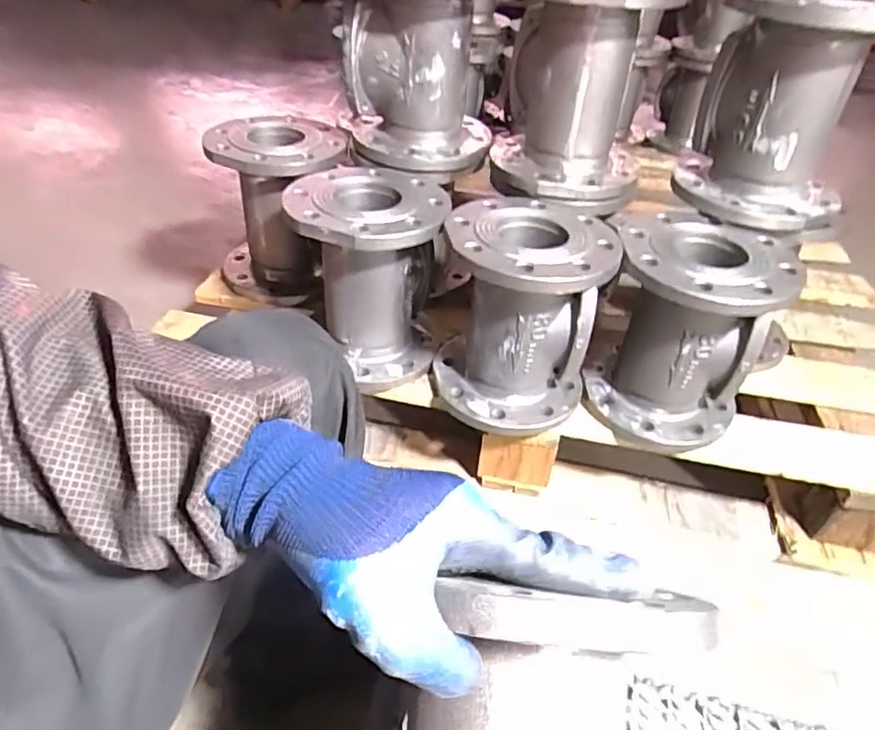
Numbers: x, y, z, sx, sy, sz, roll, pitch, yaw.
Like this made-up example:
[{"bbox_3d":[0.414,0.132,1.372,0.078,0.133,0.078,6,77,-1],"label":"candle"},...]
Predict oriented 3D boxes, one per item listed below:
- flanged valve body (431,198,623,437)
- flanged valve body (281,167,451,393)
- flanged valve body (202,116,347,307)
[{"bbox_3d":[0.098,-0.060,0.721,0.182,0.222,0.186,10,41,6],"label":"flanged valve body"},{"bbox_3d":[-0.089,-0.116,0.768,0.190,0.219,0.190,-11,44,-18],"label":"flanged valve body"},{"bbox_3d":[-0.223,-0.236,0.884,0.191,0.204,0.170,23,44,20],"label":"flanged valve body"}]

